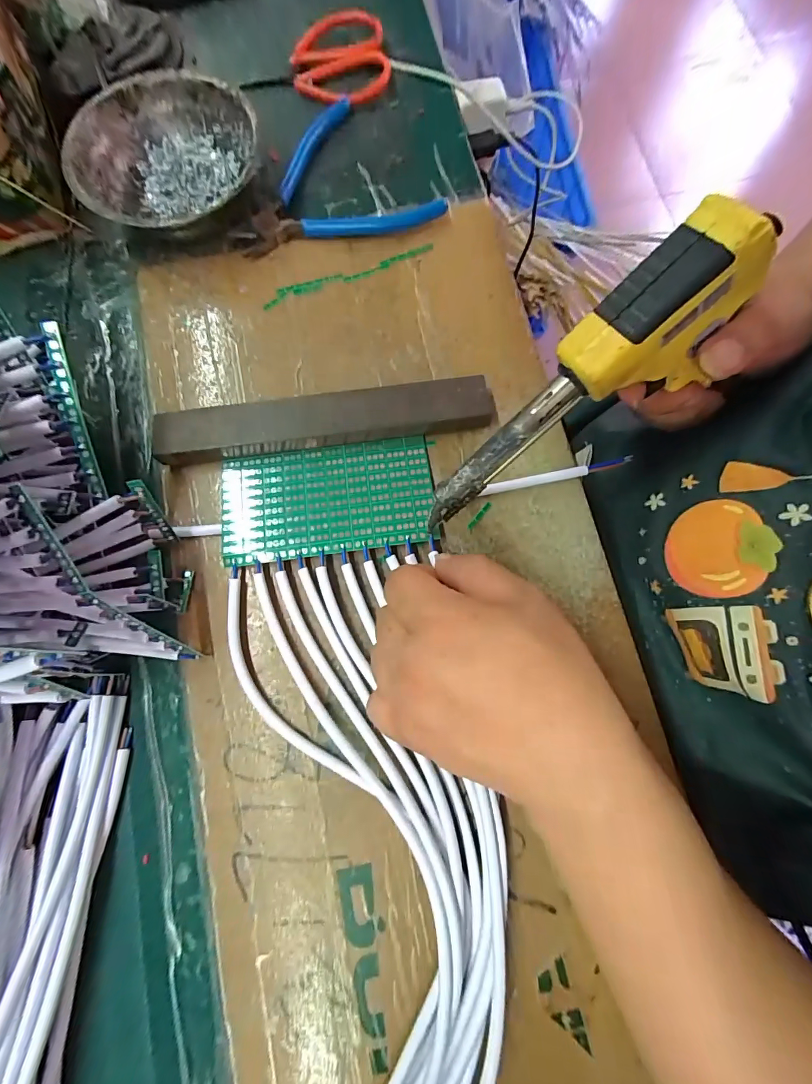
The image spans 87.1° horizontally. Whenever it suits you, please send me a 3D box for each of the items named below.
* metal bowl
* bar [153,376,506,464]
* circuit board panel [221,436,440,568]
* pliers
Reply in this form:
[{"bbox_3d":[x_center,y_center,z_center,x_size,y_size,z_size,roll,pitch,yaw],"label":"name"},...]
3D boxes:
[{"bbox_3d":[-0.167,-0.267,0.303,0.123,0.038,0.123,0,78,0],"label":"metal bowl"},{"bbox_3d":[-0.051,-0.076,0.271,0.204,0.019,0.031,-8,79,-1],"label":"bar"},{"bbox_3d":[-0.048,-0.027,0.264,0.128,0.010,0.068,-7,79,-1],"label":"circuit board panel"},{"bbox_3d":[-0.052,-0.273,0.312,0.146,0.012,0.127,-7,79,-1],"label":"pliers"}]

